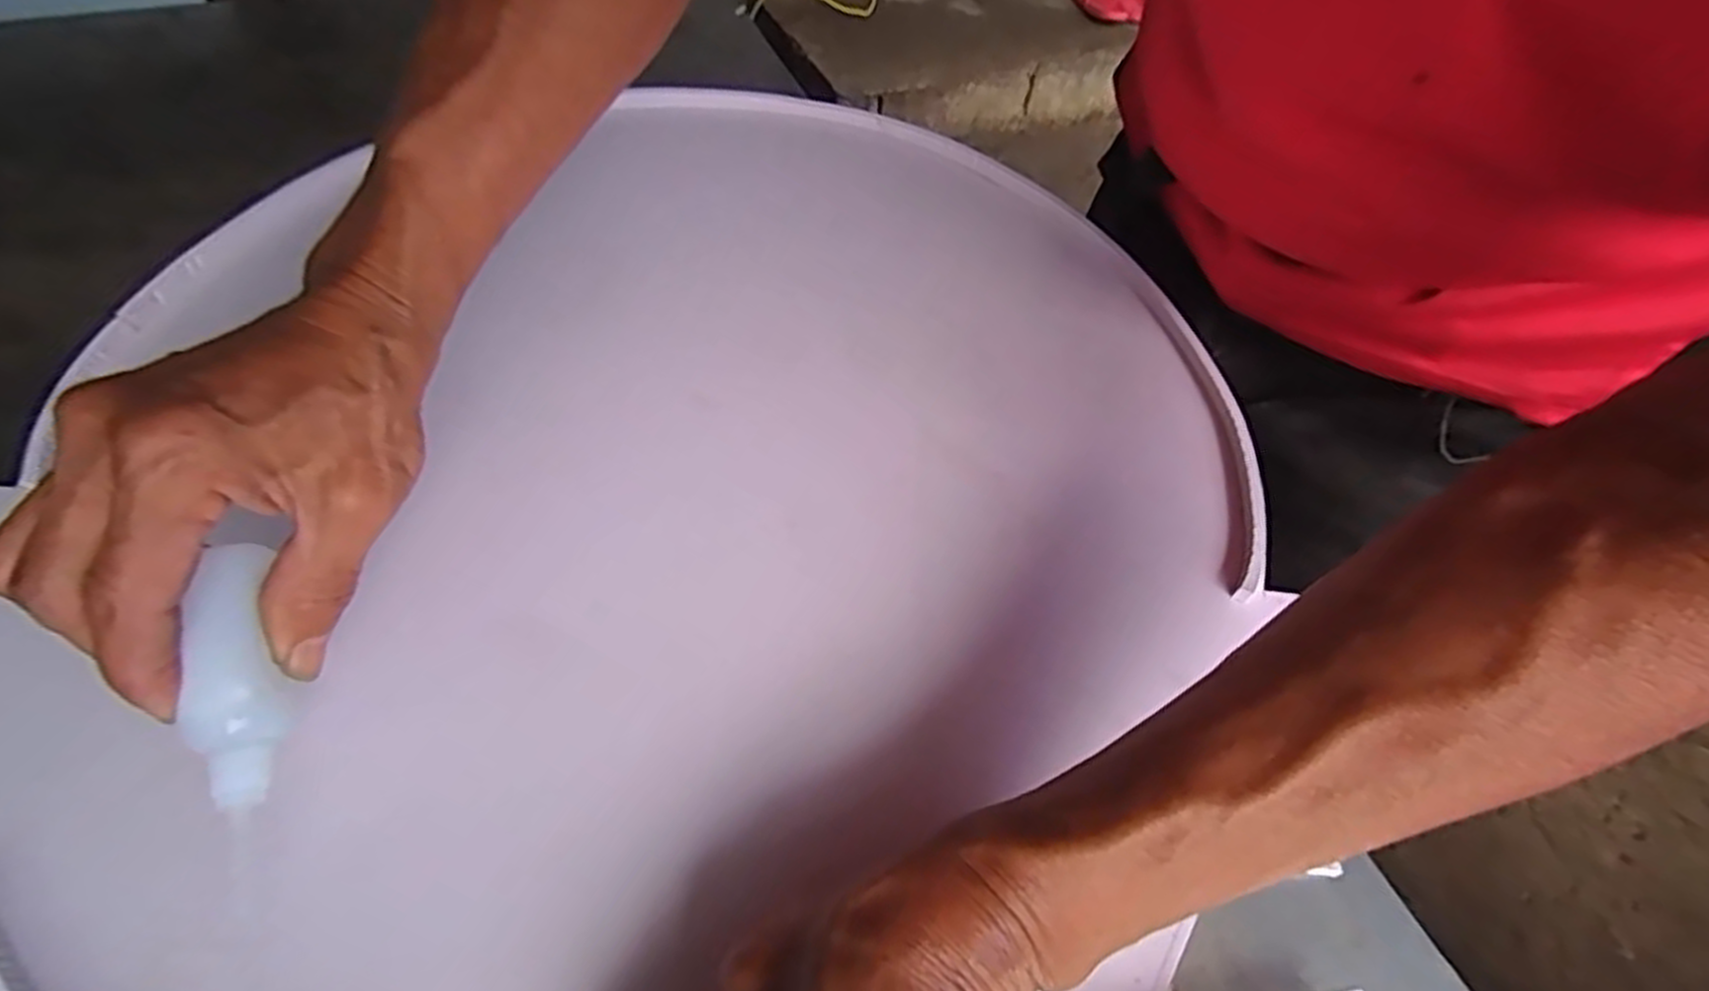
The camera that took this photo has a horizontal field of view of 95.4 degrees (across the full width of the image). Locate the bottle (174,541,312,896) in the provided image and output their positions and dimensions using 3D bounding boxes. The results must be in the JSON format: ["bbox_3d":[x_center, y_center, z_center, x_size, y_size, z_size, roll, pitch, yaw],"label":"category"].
[{"bbox_3d":[-0.190,0.062,0.242,0.021,0.023,0.092,-7,85,-10],"label":"bottle"}]

